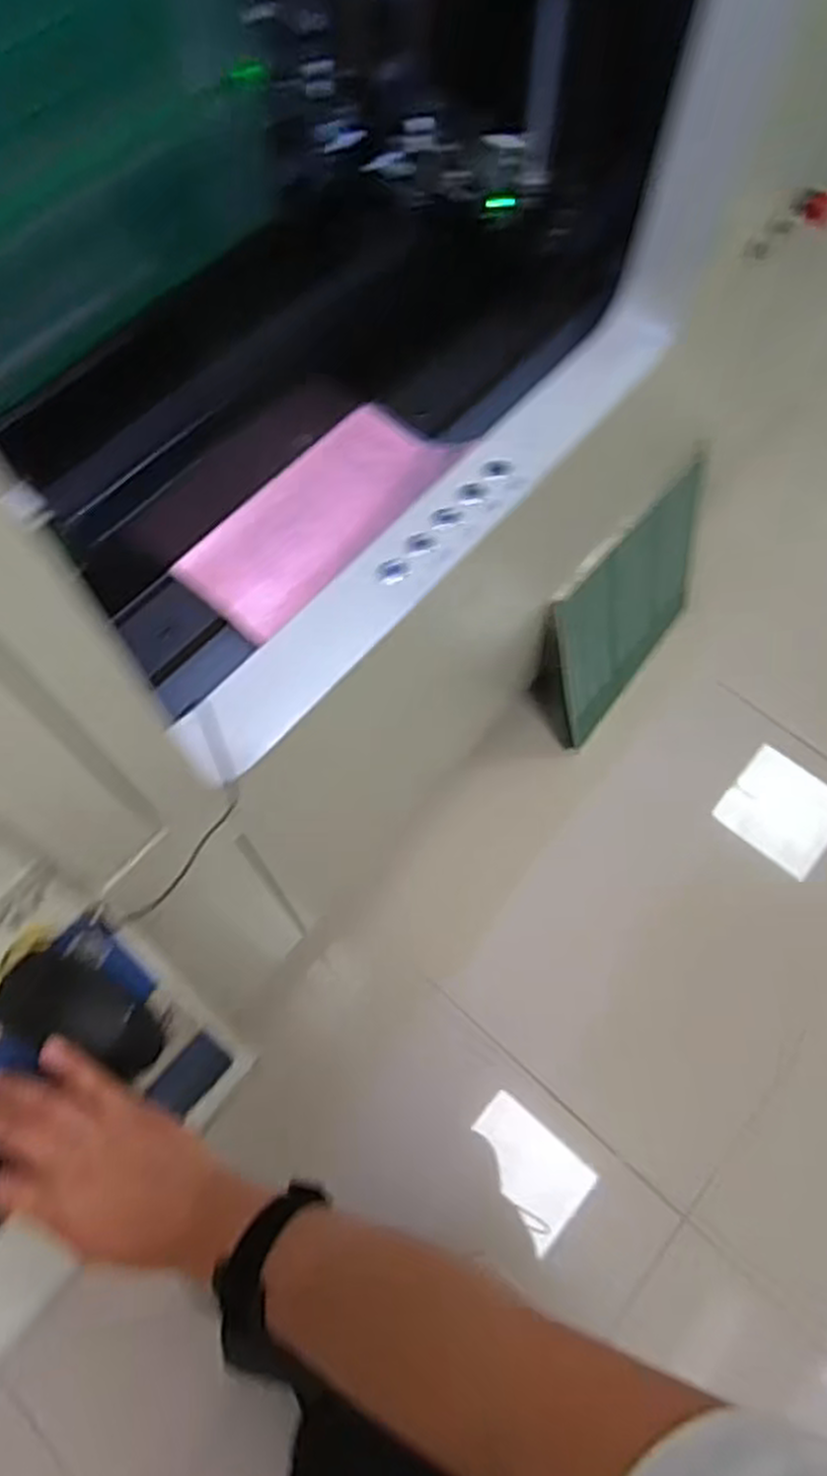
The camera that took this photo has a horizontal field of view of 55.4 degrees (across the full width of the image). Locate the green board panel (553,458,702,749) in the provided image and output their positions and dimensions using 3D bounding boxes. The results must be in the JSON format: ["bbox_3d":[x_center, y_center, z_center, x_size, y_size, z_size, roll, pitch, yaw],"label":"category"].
[{"bbox_3d":[0.368,-0.221,1.362,0.133,0.354,0.387,37,71,14],"label":"green board panel"}]

